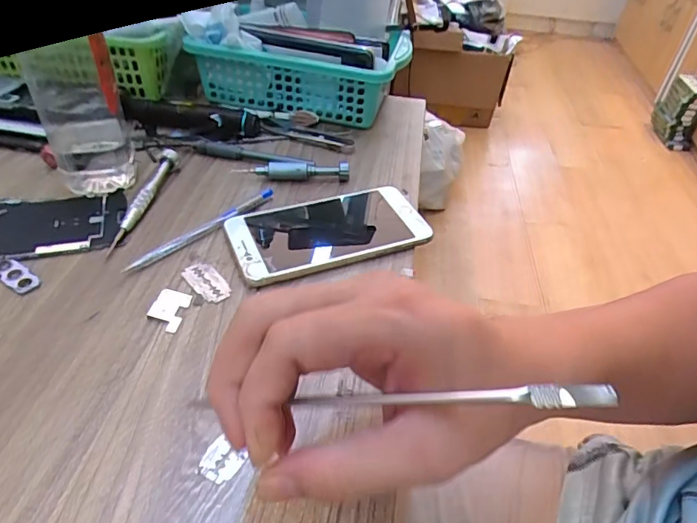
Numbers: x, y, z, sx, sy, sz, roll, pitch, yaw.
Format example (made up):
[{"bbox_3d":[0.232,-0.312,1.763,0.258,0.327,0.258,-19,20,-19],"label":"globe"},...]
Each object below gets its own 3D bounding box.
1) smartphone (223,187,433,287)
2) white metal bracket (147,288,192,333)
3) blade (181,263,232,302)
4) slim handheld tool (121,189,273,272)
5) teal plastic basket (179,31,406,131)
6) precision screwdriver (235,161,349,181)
[{"bbox_3d":[-0.016,-0.024,0.398,0.152,0.013,0.078,-14,45,-20],"label":"smartphone"},{"bbox_3d":[-0.121,0.031,0.333,0.023,0.004,0.033,8,41,4],"label":"white metal bracket"},{"bbox_3d":[-0.102,0.013,0.355,0.019,0.004,0.043,-28,51,-32],"label":"blade"},{"bbox_3d":[-0.112,-0.026,0.394,0.009,0.010,0.135,34,49,29],"label":"slim handheld tool"},{"bbox_3d":[-0.049,-0.215,0.565,0.217,0.078,0.119,16,43,13],"label":"teal plastic basket"},{"bbox_3d":[-0.053,-0.084,0.460,0.106,0.019,0.015,3,41,-2],"label":"precision screwdriver"}]

